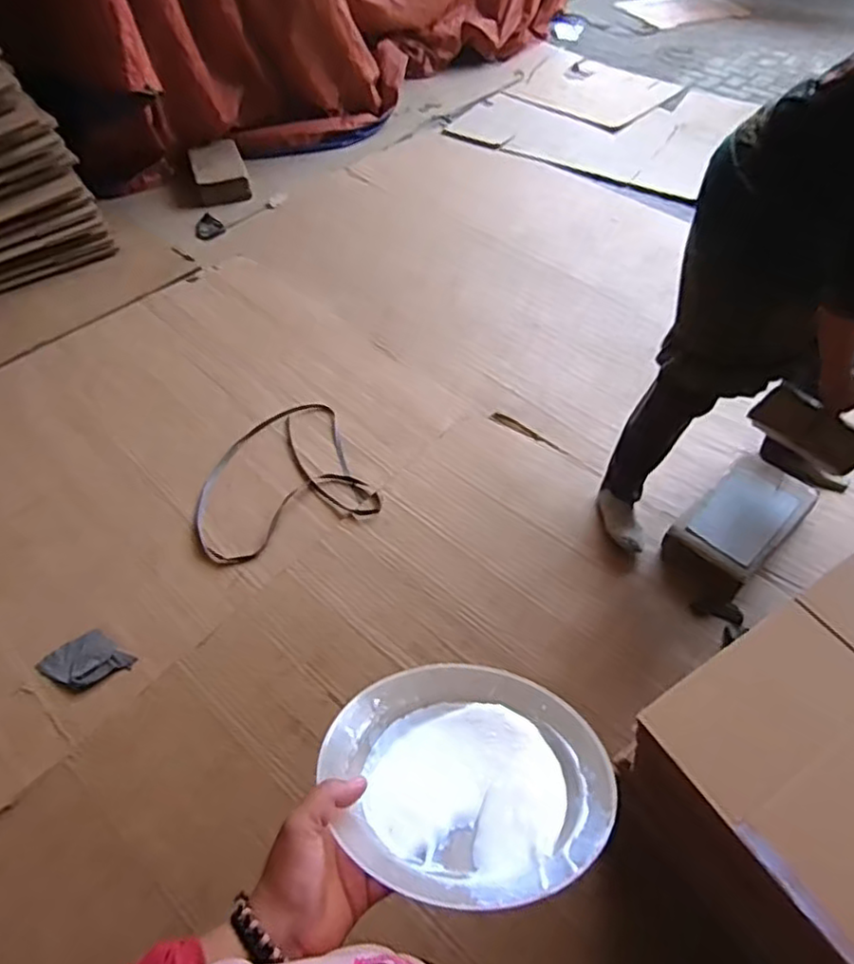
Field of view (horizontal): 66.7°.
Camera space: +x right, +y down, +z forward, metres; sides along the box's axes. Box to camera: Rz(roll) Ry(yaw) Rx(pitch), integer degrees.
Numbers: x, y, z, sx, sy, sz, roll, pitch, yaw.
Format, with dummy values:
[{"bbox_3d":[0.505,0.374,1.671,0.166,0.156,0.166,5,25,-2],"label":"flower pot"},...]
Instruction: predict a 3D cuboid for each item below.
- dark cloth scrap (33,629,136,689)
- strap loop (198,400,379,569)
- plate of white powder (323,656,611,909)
[{"bbox_3d":[-0.749,0.391,1.421,0.184,0.031,0.115,-22,54,-17],"label":"dark cloth scrap"},{"bbox_3d":[-0.407,-0.018,1.737,0.461,0.026,0.431,-20,54,-15],"label":"strap loop"},{"bbox_3d":[0.032,0.227,0.500,0.199,0.036,0.207,0,28,0],"label":"plate of white powder"}]

